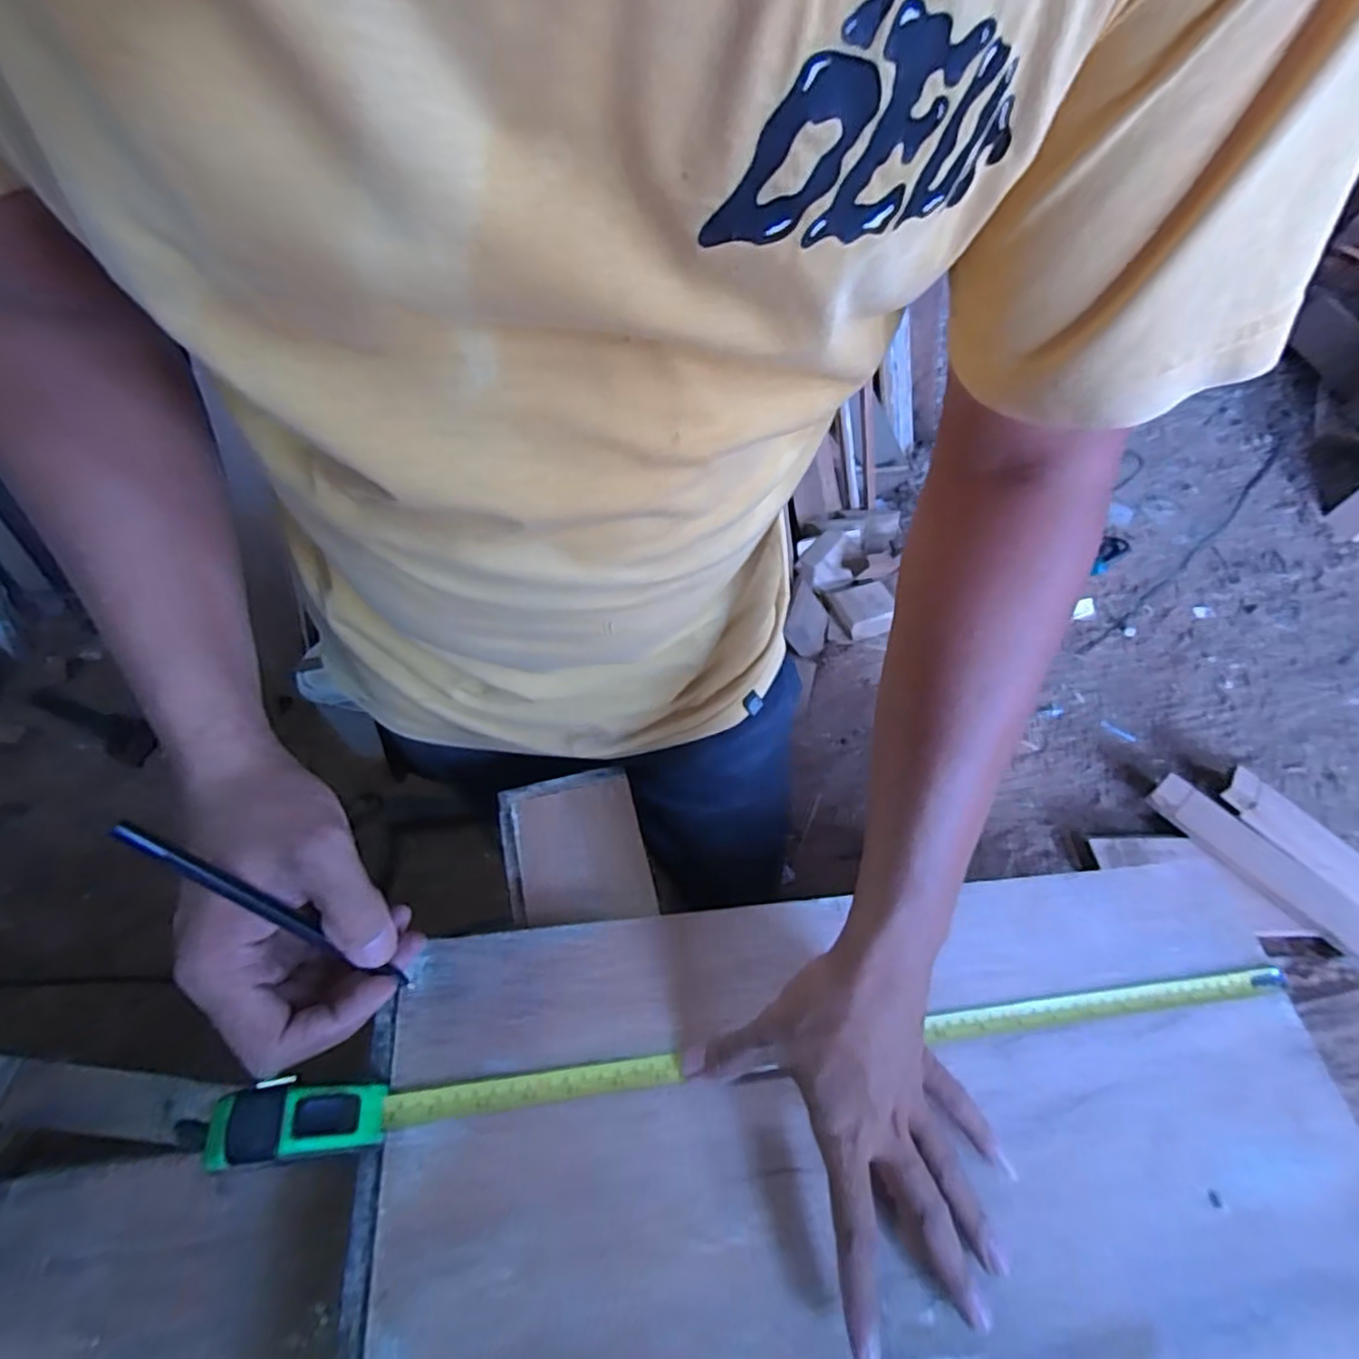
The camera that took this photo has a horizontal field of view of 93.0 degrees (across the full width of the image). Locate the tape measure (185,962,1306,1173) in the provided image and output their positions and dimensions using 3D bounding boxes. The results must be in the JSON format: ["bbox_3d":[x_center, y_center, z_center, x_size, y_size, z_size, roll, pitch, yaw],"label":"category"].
[{"bbox_3d":[0.087,0.215,0.380,0.634,0.055,0.028,-2,56,-10],"label":"tape measure"}]

